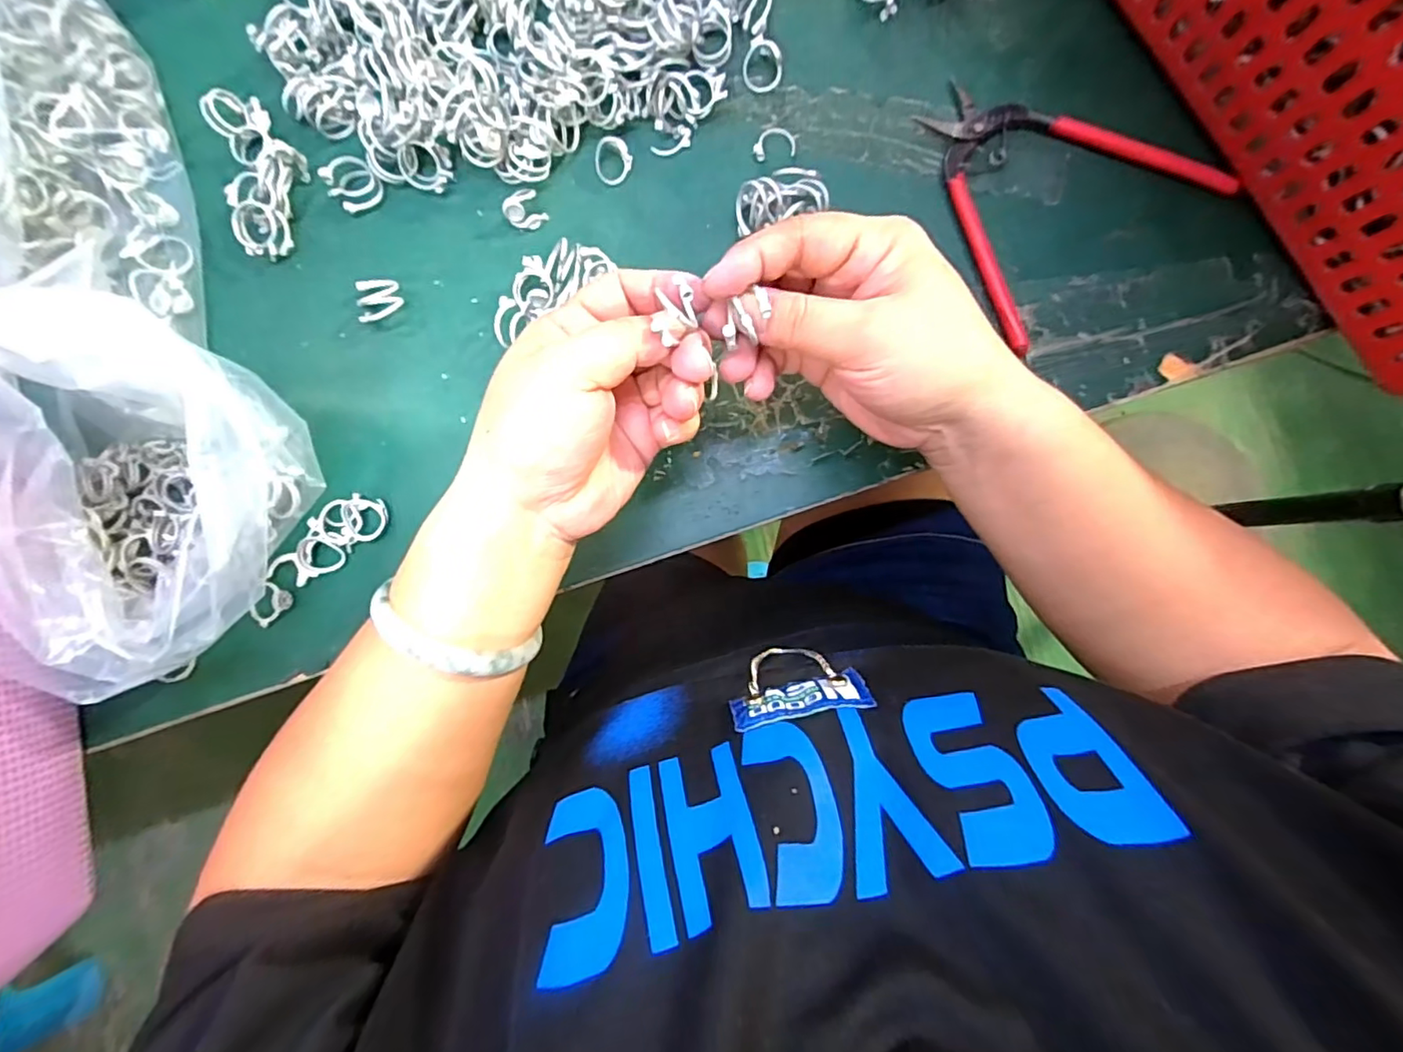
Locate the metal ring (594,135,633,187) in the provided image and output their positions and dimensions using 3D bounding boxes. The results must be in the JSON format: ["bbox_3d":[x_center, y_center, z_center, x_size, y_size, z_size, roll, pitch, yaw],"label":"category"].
[{"bbox_3d":[-0.048,-0.198,0.318,0.020,0.015,0.019,0,87,0],"label":"metal ring"}]

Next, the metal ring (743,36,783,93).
[{"bbox_3d":[0.034,-0.253,0.321,0.022,0.018,0.020,0,87,0],"label":"metal ring"}]

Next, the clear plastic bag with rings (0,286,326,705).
[{"bbox_3d":[-0.249,-0.011,0.268,0.117,0.099,0.154,-17,87,-1],"label":"clear plastic bag with rings"}]

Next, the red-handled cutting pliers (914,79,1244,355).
[{"bbox_3d":[0.199,-0.187,0.318,0.138,0.015,0.140,-26,87,-1],"label":"red-handled cutting pliers"}]

